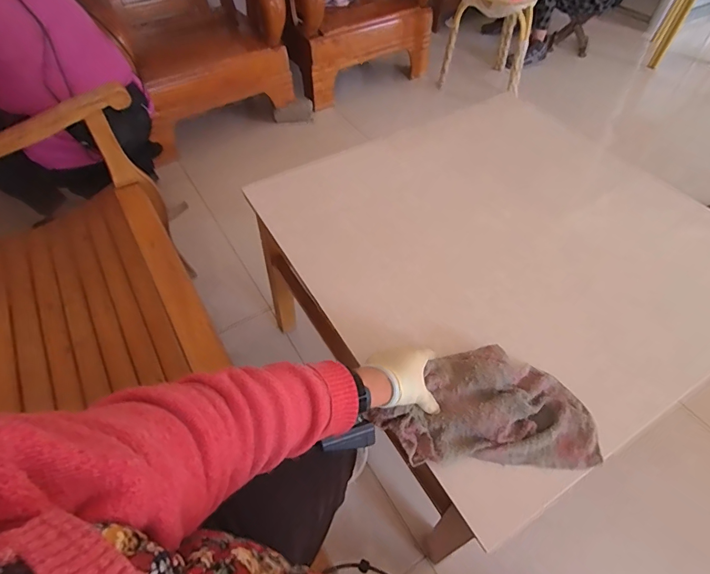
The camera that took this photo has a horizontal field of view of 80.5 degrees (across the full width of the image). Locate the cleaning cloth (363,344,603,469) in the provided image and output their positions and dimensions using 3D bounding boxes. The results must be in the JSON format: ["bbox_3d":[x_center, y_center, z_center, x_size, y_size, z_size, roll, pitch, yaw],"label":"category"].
[{"bbox_3d":[0.192,0.169,0.601,0.286,0.050,0.156,-1,51,1],"label":"cleaning cloth"}]

